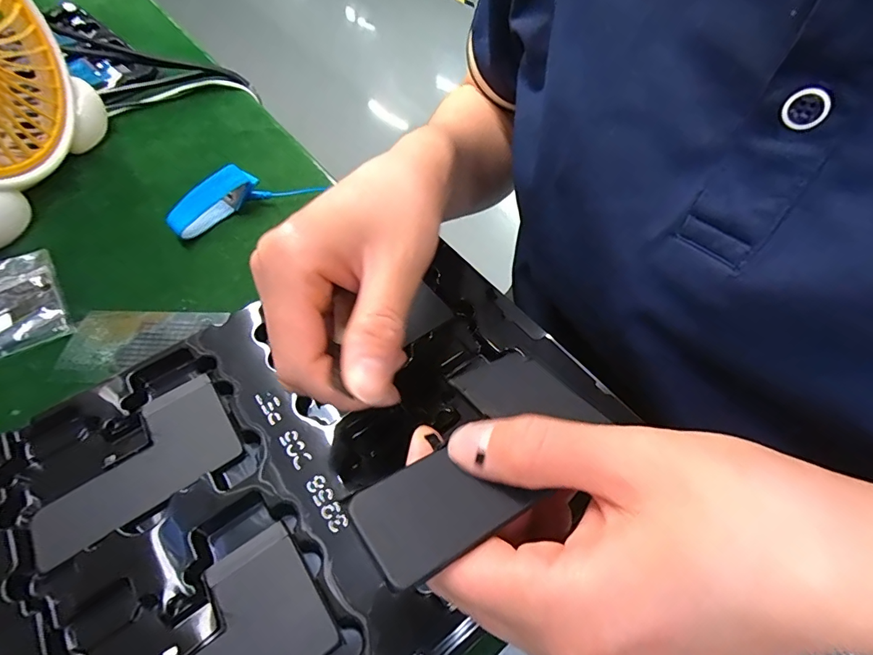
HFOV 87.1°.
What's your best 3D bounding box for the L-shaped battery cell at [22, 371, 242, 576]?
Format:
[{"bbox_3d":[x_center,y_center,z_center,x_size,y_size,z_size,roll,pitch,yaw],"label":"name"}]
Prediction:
[{"bbox_3d":[-0.151,0.069,0.230,0.095,0.004,0.054,-35,59,-21],"label":"L-shaped battery cell"}]

